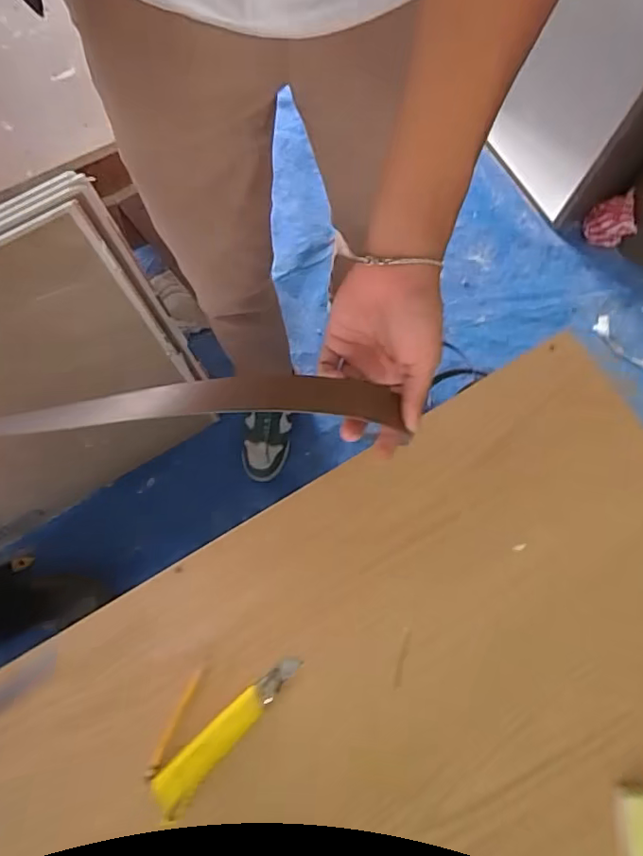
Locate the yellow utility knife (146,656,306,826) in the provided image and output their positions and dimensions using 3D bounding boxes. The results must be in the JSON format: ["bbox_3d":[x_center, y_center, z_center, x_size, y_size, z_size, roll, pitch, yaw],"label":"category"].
[{"bbox_3d":[-0.088,0.289,0.506,0.172,0.018,0.036,-42,79,-9],"label":"yellow utility knife"}]

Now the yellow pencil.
[{"bbox_3d":[-0.144,0.286,0.518,0.011,0.005,0.104,23,77,6],"label":"yellow pencil"}]

